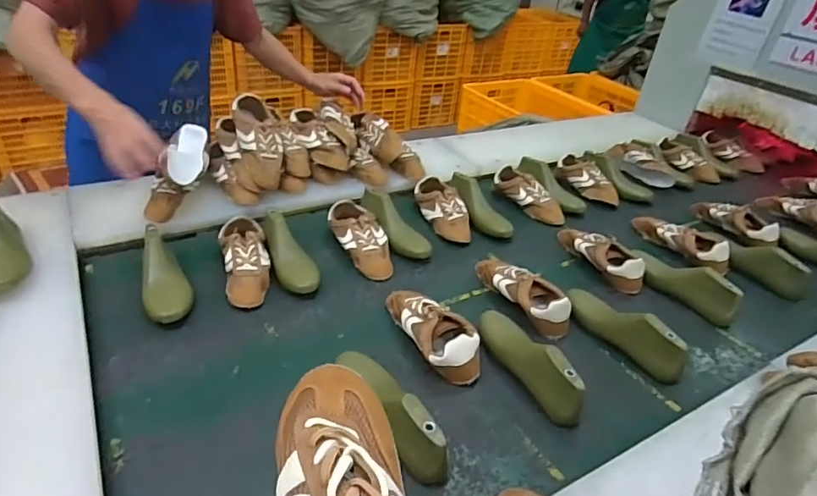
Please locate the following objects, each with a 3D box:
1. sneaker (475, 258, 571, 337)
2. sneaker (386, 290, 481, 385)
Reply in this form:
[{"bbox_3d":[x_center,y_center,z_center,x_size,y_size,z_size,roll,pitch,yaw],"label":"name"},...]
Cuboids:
[{"bbox_3d":[0.223,0.083,1.029,0.087,0.067,0.236,-20,41,-34],"label":"sneaker"},{"bbox_3d":[0.043,0.139,0.919,0.096,0.071,0.242,-12,37,-26],"label":"sneaker"}]

